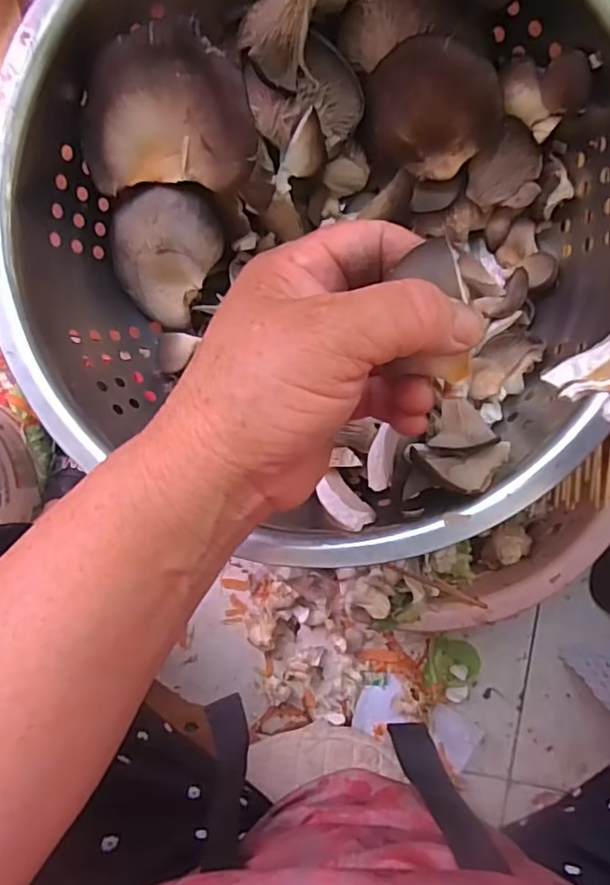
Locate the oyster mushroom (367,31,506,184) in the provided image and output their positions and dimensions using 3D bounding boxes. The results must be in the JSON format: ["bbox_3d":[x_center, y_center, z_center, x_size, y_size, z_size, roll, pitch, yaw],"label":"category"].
[{"bbox_3d":[0.075,-0.195,0.346,0.078,0.072,0.024,20,59,3],"label":"oyster mushroom"}]

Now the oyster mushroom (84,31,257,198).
[{"bbox_3d":[-0.073,-0.176,0.316,0.116,0.015,0.074,16,114,27],"label":"oyster mushroom"}]

